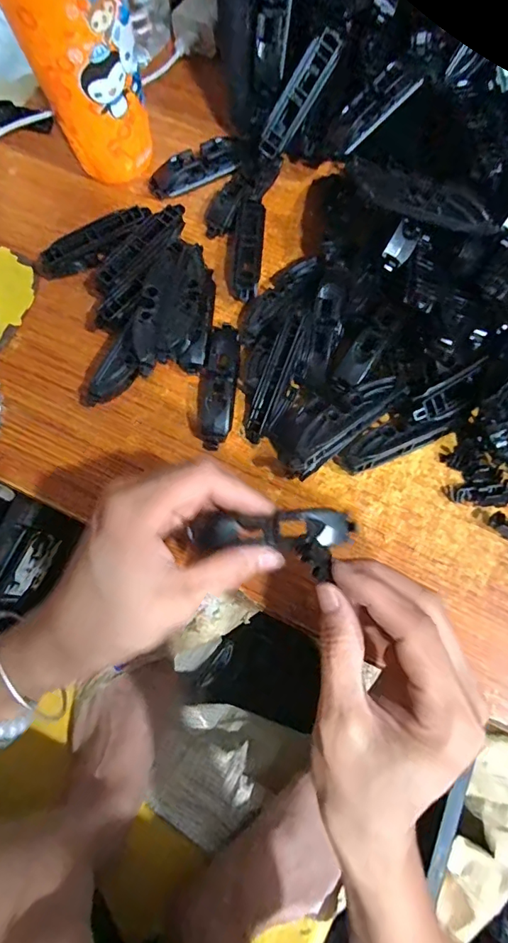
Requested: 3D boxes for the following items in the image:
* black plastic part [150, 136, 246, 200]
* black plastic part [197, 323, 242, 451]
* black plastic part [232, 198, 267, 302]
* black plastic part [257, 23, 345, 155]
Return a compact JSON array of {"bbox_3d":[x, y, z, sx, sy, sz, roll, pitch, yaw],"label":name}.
[{"bbox_3d":[-0.043,-0.226,0.348,0.073,0.013,0.021,-26,76,-5],"label":"black plastic part"},{"bbox_3d":[-0.023,-0.055,0.299,0.024,0.016,0.080,3,75,3],"label":"black plastic part"},{"bbox_3d":[-0.004,-0.149,0.320,0.018,0.015,0.075,6,75,4],"label":"black plastic part"},{"bbox_3d":[0.031,-0.253,0.318,0.015,0.018,0.077,45,117,12],"label":"black plastic part"}]

